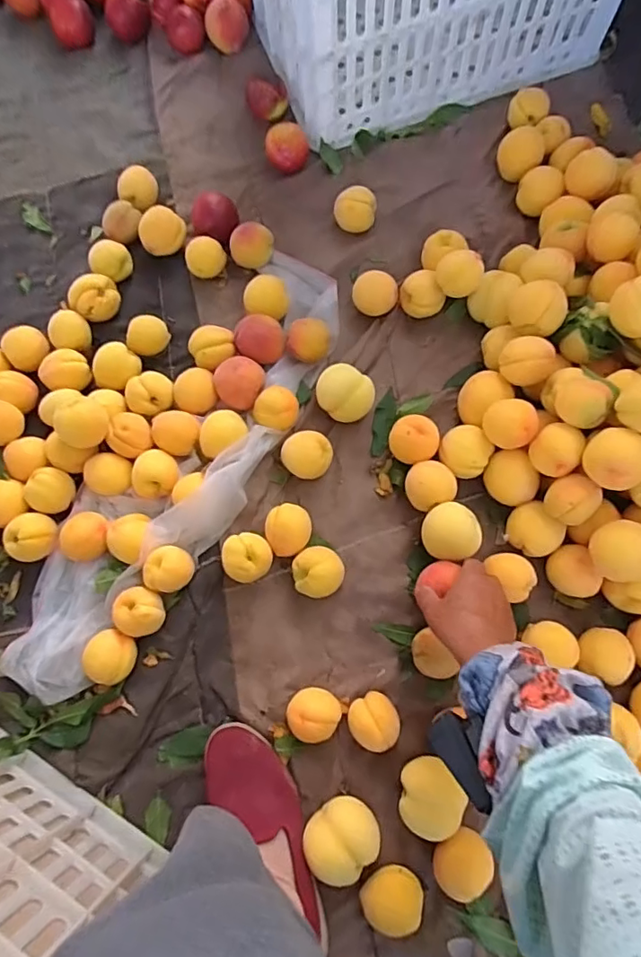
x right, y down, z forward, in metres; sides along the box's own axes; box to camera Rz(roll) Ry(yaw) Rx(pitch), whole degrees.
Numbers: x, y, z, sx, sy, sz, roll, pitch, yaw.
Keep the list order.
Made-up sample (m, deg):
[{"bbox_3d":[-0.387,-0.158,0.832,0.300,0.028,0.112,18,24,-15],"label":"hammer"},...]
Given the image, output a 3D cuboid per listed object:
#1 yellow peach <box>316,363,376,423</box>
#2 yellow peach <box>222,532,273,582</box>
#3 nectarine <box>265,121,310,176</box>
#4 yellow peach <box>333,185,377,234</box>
[{"bbox_3d":[0.031,-0.105,0.665,0.070,0.055,0.060,34,78,11],"label":"yellow peach"},{"bbox_3d":[-0.087,0.095,0.623,0.054,0.050,0.056,-1,73,2],"label":"yellow peach"},{"bbox_3d":[-0.048,-0.482,0.769,0.062,0.059,0.051,-7,73,0],"label":"nectarine"},{"bbox_3d":[0.049,-0.378,0.739,0.058,0.047,0.053,-1,73,2],"label":"yellow peach"}]

